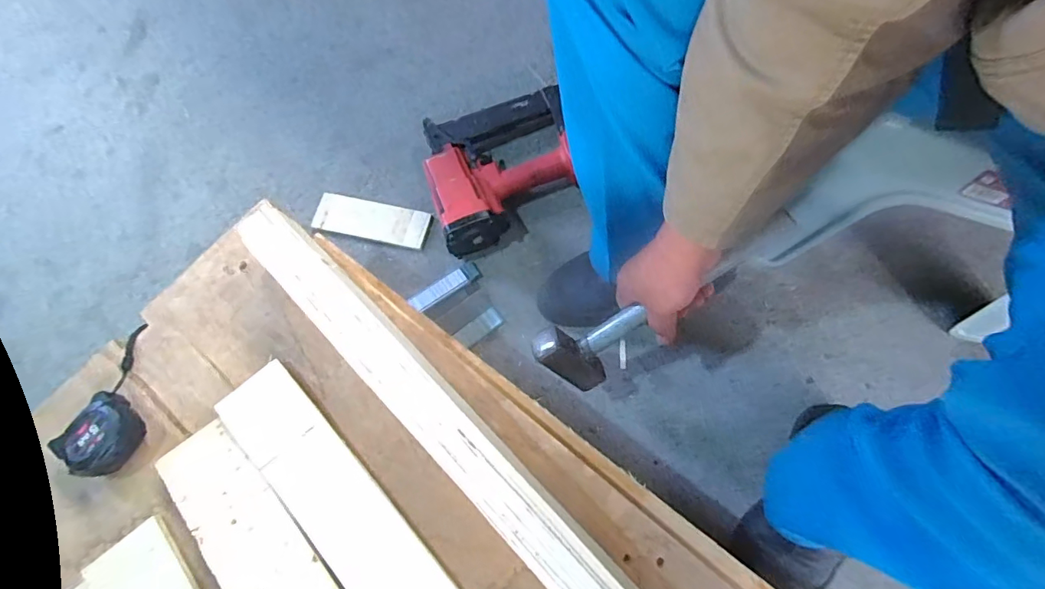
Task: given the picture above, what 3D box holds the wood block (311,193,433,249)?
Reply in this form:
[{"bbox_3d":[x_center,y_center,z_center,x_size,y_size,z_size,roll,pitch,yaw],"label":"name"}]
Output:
[{"bbox_3d":[-0.234,-0.116,0.775,0.181,0.010,0.062,13,74,6],"label":"wood block"}]

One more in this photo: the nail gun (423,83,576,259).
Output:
[{"bbox_3d":[-0.028,-0.199,0.758,0.228,0.081,0.240,-16,73,-3],"label":"nail gun"}]

